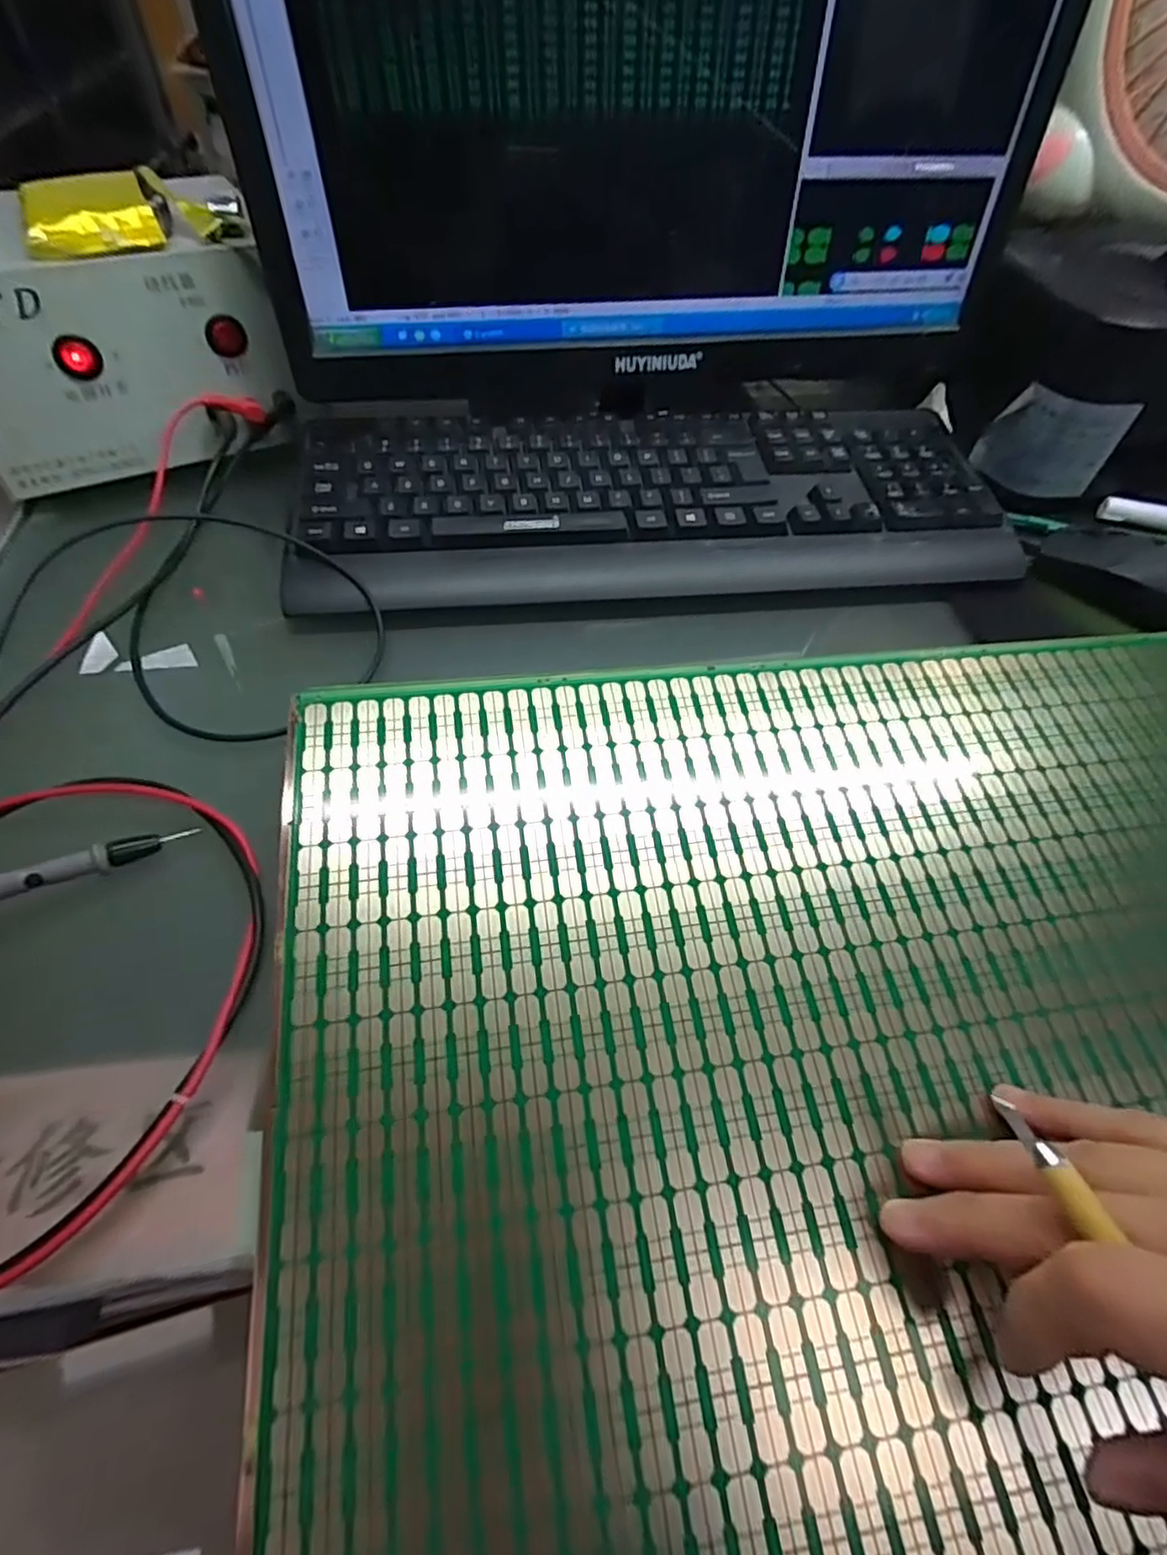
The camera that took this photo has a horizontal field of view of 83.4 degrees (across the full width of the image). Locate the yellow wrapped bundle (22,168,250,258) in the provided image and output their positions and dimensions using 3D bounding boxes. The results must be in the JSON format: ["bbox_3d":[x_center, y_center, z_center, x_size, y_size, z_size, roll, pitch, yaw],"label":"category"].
[{"bbox_3d":[-0.253,-0.314,0.362,0.103,0.021,0.065,-26,59,-21],"label":"yellow wrapped bundle"}]

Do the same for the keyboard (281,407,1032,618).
[{"bbox_3d":[0.047,-0.171,0.411,0.433,0.041,0.158,-4,54,-7],"label":"keyboard"}]

